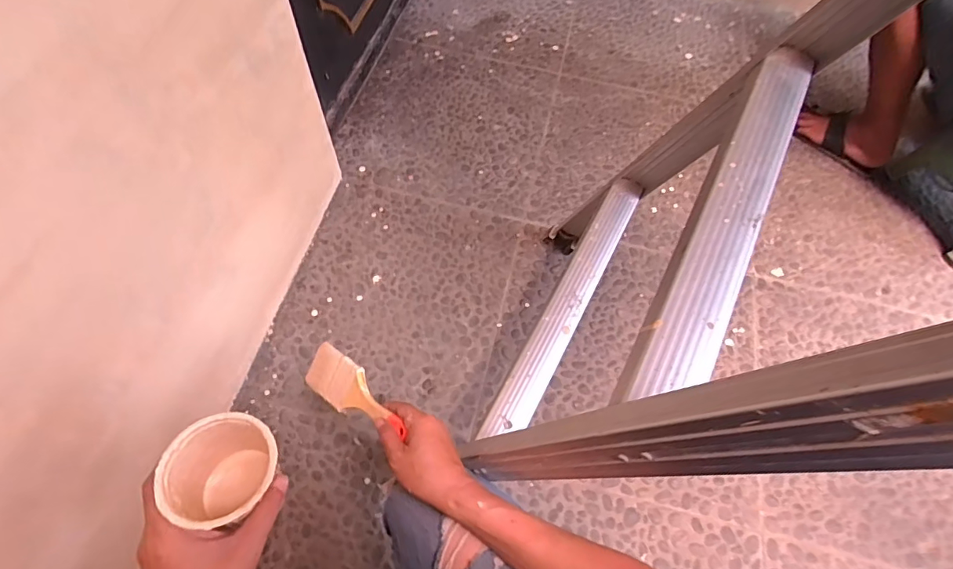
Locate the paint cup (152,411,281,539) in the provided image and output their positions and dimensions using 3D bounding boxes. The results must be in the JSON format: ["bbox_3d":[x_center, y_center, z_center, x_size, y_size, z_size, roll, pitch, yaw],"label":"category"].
[{"bbox_3d":[-0.212,0.166,0.422,0.082,0.089,0.084,2,63,-3],"label":"paint cup"}]

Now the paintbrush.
[{"bbox_3d":[-0.154,0.139,0.608,0.178,0.012,0.062,29,91,34],"label":"paintbrush"}]

